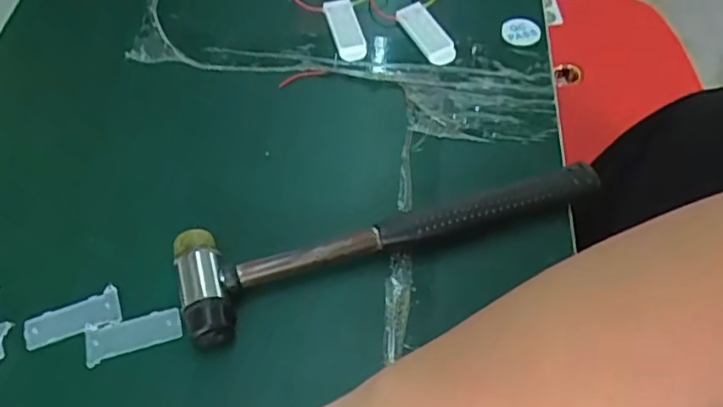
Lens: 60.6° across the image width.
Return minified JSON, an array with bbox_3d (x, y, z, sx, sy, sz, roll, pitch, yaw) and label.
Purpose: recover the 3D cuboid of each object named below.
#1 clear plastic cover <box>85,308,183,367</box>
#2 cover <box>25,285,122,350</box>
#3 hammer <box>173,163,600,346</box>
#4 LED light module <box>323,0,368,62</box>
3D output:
[{"bbox_3d":[-0.117,0.067,0.318,0.048,0.004,0.021,-12,57,-9],"label":"clear plastic cover"},{"bbox_3d":[-0.151,0.060,0.323,0.047,0.004,0.020,-16,57,-11],"label":"cover"},{"bbox_3d":[0.015,0.011,0.342,0.231,0.025,0.058,-19,58,-13],"label":"hammer"},{"bbox_3d":[-0.011,-0.124,0.441,0.021,0.011,0.057,-10,57,-8],"label":"LED light module"}]

